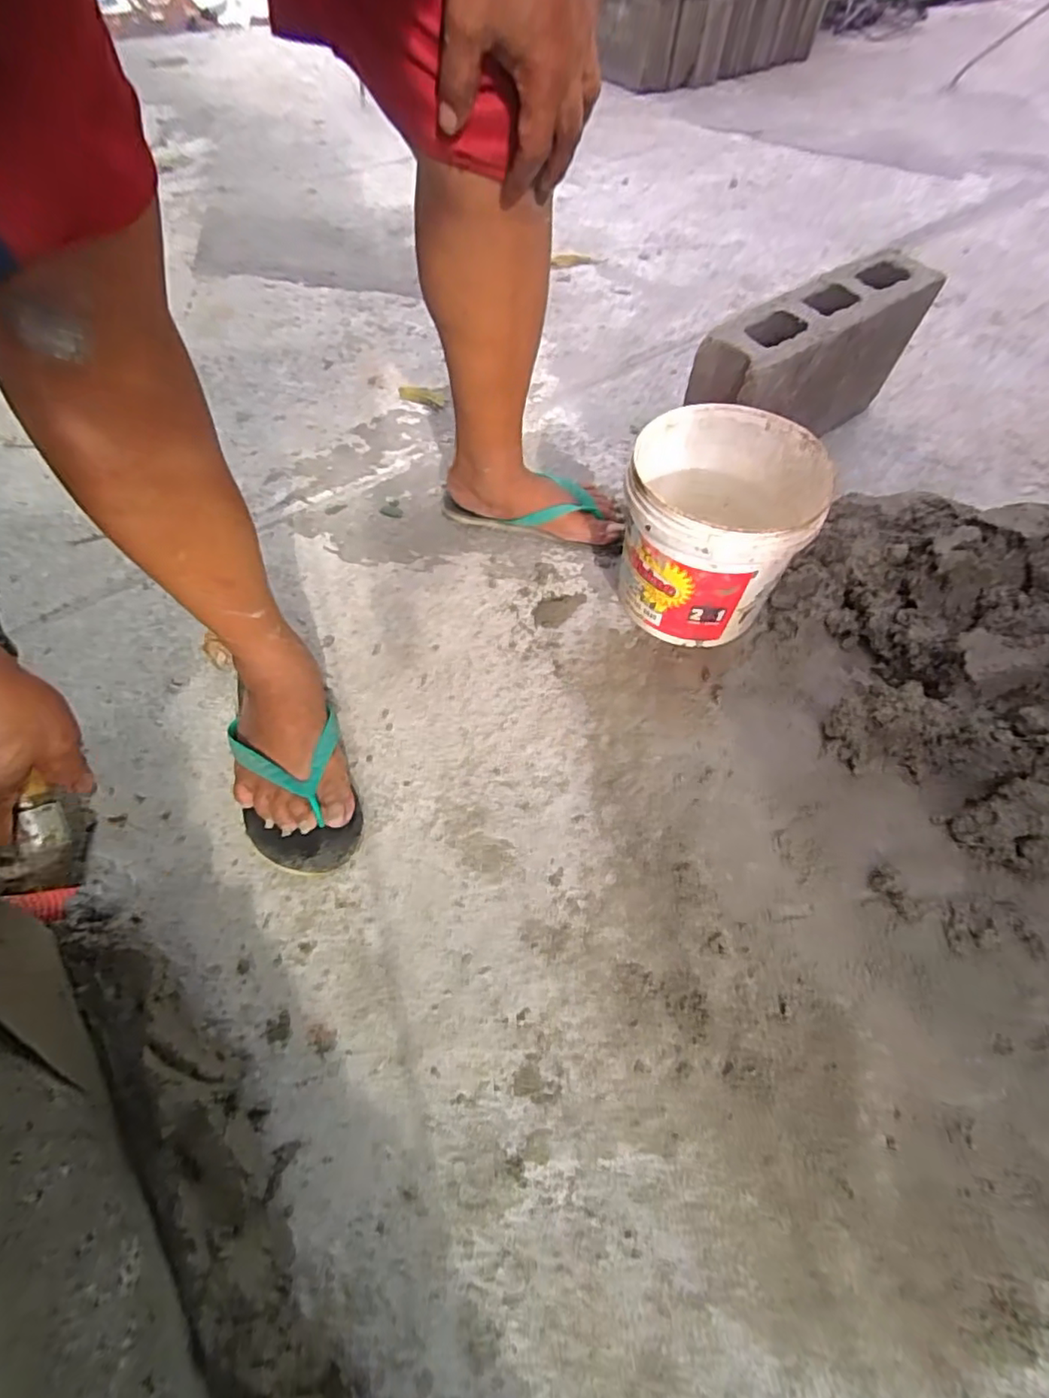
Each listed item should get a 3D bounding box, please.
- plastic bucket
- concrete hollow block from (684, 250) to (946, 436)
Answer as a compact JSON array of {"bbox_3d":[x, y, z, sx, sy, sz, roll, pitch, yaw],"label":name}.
[{"bbox_3d":[0.206,-0.187,0.682,0.185,0.188,0.222,15,58,8],"label":"plastic bucket"},{"bbox_3d":[0.384,-0.440,0.845,0.406,0.205,0.115,-38,66,-23],"label":"concrete hollow block"}]

